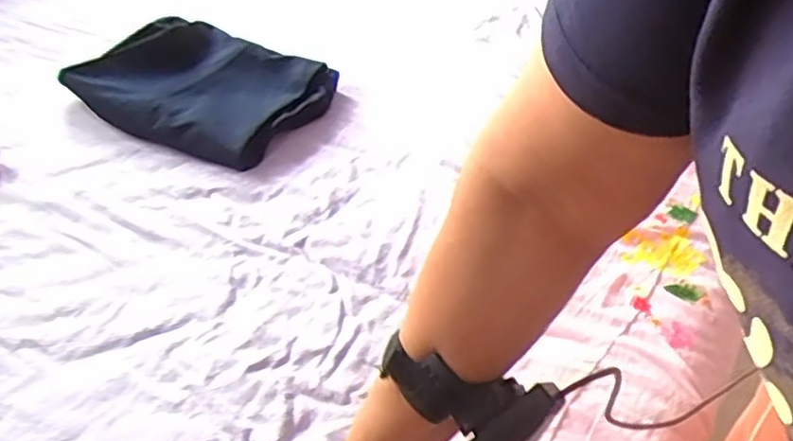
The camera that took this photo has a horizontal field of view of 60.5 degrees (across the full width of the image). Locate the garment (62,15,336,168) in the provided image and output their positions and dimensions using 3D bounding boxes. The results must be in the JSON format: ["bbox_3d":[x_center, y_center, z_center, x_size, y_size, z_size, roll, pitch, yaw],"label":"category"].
[{"bbox_3d":[-0.303,-0.217,1.071,0.362,0.055,0.256,21,46,23],"label":"garment"}]

